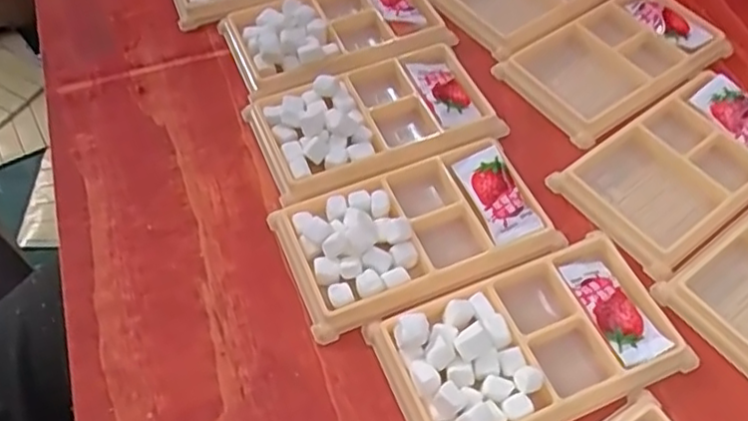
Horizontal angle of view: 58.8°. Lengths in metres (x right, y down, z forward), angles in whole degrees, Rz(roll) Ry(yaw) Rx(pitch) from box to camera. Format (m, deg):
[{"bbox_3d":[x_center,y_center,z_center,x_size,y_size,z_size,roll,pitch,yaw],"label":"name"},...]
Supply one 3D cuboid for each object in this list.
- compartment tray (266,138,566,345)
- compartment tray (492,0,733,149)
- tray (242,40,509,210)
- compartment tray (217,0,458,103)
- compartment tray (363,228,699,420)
[{"bbox_3d":[0.020,0.009,0.343,0.131,0.017,0.075,-19,58,-11],"label":"compartment tray"},{"bbox_3d":[0.154,-0.097,0.419,0.130,0.011,0.076,-29,61,-17],"label":"compartment tray"},{"bbox_3d":[0.001,-0.055,0.385,0.136,0.016,0.079,-20,58,-12],"label":"tray"},{"bbox_3d":[-0.025,-0.120,0.429,0.135,0.020,0.080,-20,58,-11],"label":"compartment tray"},{"bbox_3d":[0.073,0.061,0.308,0.132,0.018,0.074,-20,59,-12],"label":"compartment tray"}]

